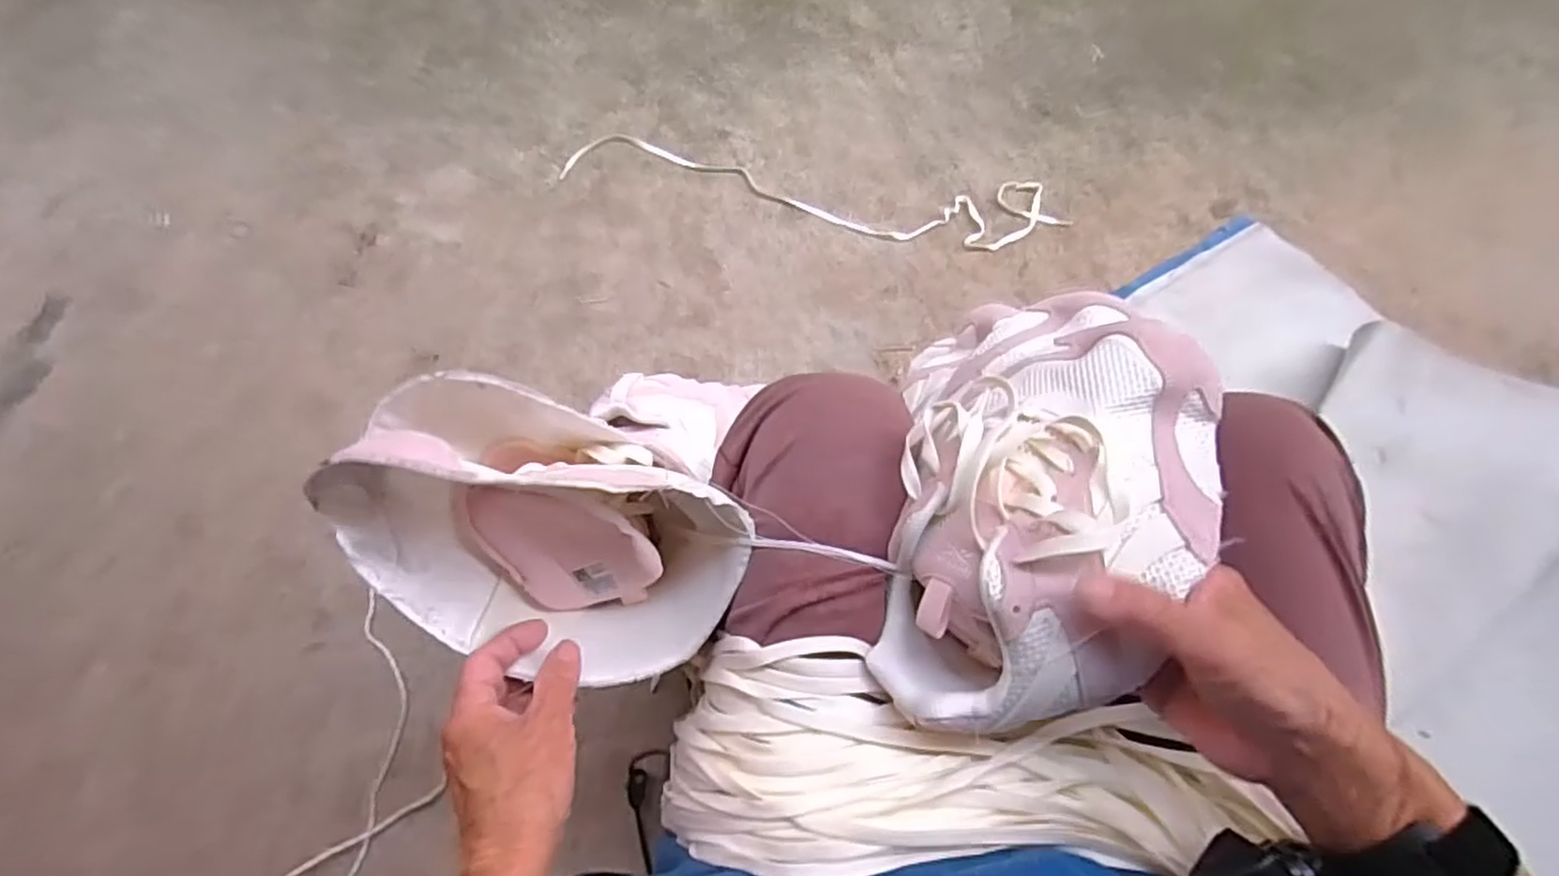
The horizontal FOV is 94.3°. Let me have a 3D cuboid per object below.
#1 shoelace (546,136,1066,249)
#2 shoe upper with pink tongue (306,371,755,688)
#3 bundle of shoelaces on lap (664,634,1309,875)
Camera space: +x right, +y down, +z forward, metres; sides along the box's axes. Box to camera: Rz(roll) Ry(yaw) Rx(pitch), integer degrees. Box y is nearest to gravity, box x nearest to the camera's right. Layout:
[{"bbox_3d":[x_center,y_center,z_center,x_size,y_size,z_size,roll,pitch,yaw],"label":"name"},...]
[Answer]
[{"bbox_3d":[0.030,-0.345,1.010,0.694,0.011,0.121,10,68,9],"label":"shoelace"},{"bbox_3d":[-0.126,0.057,0.404,0.154,0.232,0.101,-59,40,15],"label":"shoe upper with pink tongue"},{"bbox_3d":[0.082,0.167,0.369,0.279,0.052,0.105,3,71,5],"label":"bundle of shoelaces on lap"}]

